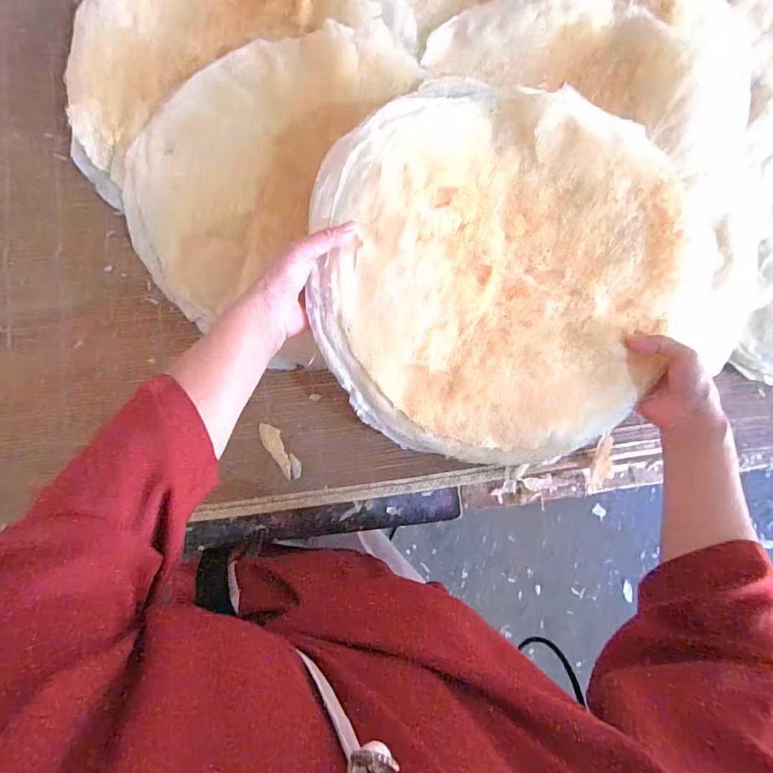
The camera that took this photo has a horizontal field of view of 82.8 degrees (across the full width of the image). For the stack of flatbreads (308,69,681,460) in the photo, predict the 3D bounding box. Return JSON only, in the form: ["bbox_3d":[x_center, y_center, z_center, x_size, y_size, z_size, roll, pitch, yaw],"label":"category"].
[{"bbox_3d":[0.109,-0.117,0.429,0.347,0.034,0.365,3,85,-5],"label":"stack of flatbreads"}]

